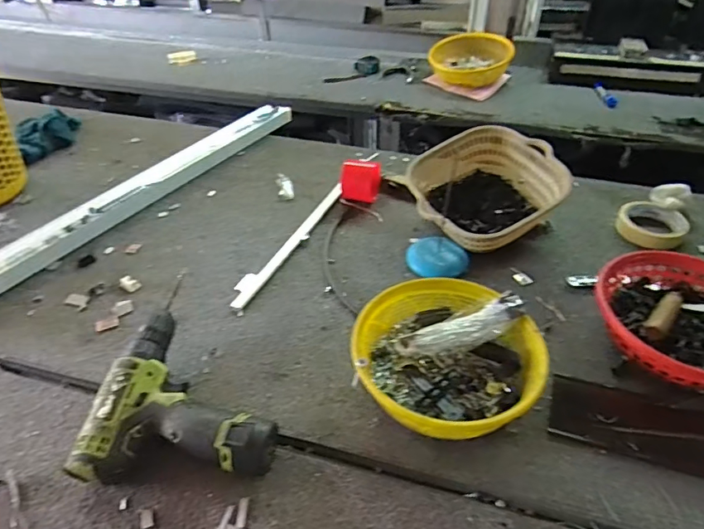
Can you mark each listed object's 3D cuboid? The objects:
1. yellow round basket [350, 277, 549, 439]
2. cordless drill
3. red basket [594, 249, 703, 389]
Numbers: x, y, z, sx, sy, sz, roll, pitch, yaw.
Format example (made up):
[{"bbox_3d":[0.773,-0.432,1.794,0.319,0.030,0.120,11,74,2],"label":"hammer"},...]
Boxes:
[{"bbox_3d":[0.096,0.099,0.525,0.186,0.069,0.187,0,41,0],"label":"yellow round basket"},{"bbox_3d":[-0.171,0.128,0.527,0.187,0.057,0.196,-3,41,-2],"label":"cordless drill"},{"bbox_3d":[0.373,0.068,0.553,0.188,0.073,0.185,-24,46,-24],"label":"red basket"}]

